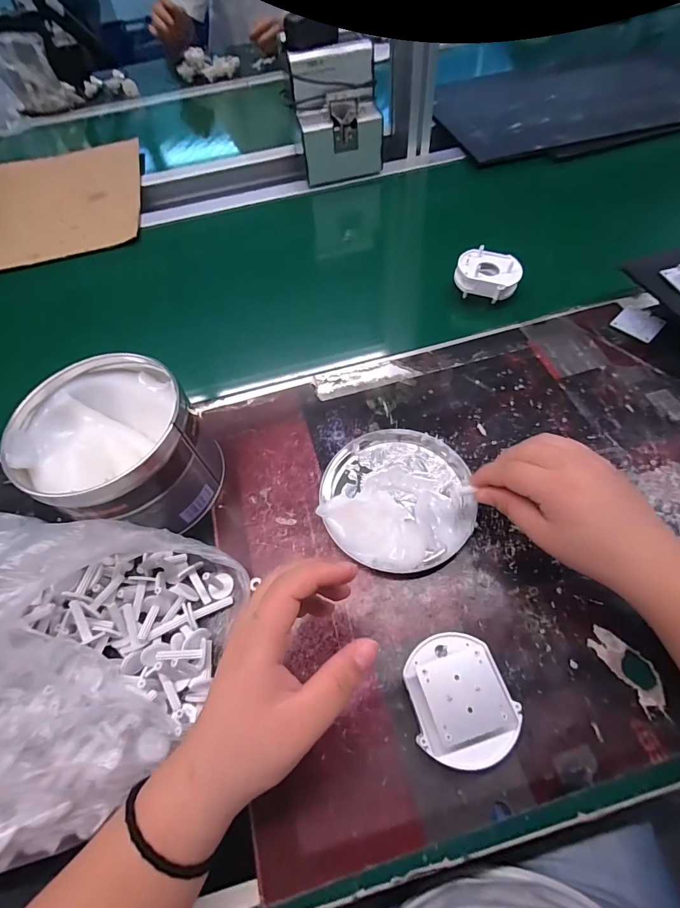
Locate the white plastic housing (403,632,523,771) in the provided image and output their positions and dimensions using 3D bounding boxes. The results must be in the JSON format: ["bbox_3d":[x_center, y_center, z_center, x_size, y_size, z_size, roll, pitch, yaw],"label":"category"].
[{"bbox_3d":[0.074,0.153,0.252,0.060,0.046,0.070,-22,60,-8],"label":"white plastic housing"}]

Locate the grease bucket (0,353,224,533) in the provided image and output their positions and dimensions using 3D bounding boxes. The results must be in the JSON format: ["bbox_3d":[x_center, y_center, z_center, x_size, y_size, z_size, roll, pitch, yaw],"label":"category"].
[{"bbox_3d":[-0.174,-0.003,0.334,0.126,0.100,0.125,-2,59,4],"label":"grease bucket"}]

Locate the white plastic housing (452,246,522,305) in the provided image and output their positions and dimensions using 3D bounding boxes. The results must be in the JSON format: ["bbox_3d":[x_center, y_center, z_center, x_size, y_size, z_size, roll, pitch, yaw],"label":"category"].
[{"bbox_3d":[0.170,-0.204,0.464,0.069,0.033,0.054,25,64,19],"label":"white plastic housing"}]

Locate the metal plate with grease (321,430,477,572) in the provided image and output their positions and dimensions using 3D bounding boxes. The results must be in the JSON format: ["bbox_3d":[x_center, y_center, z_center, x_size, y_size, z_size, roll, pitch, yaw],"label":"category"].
[{"bbox_3d":[0.048,0.031,0.338,0.125,0.031,0.128,-2,59,4],"label":"metal plate with grease"}]

